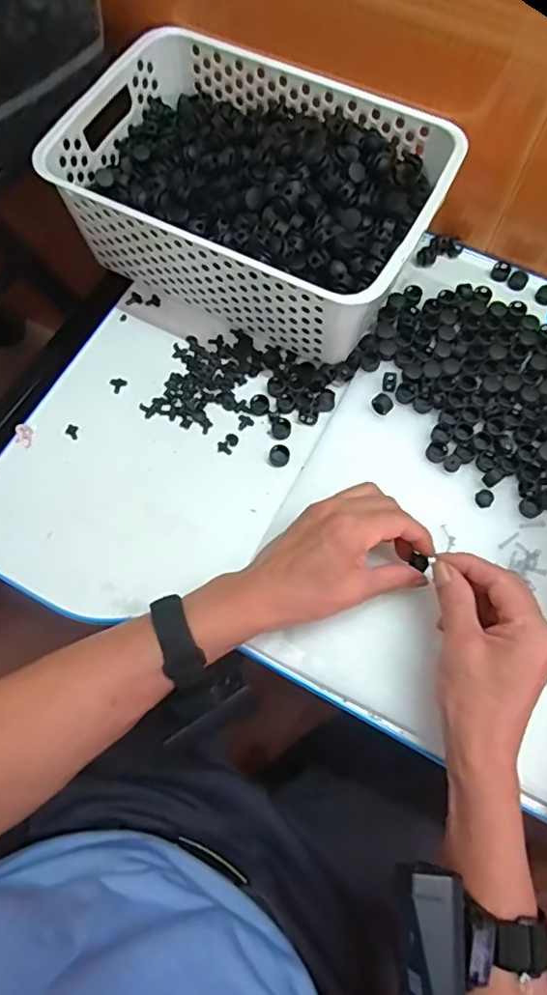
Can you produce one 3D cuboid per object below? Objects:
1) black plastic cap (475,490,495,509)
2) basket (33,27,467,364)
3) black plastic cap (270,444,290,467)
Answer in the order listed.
[{"bbox_3d":[0.169,0.001,0.450,0.014,0.007,0.014,0,70,1],"label":"black plastic cap"},{"bbox_3d":[-0.016,-0.264,0.503,0.302,0.109,0.201,26,72,10],"label":"basket"},{"bbox_3d":[0.005,-0.035,0.478,0.018,0.004,0.019,0,70,1],"label":"black plastic cap"}]

